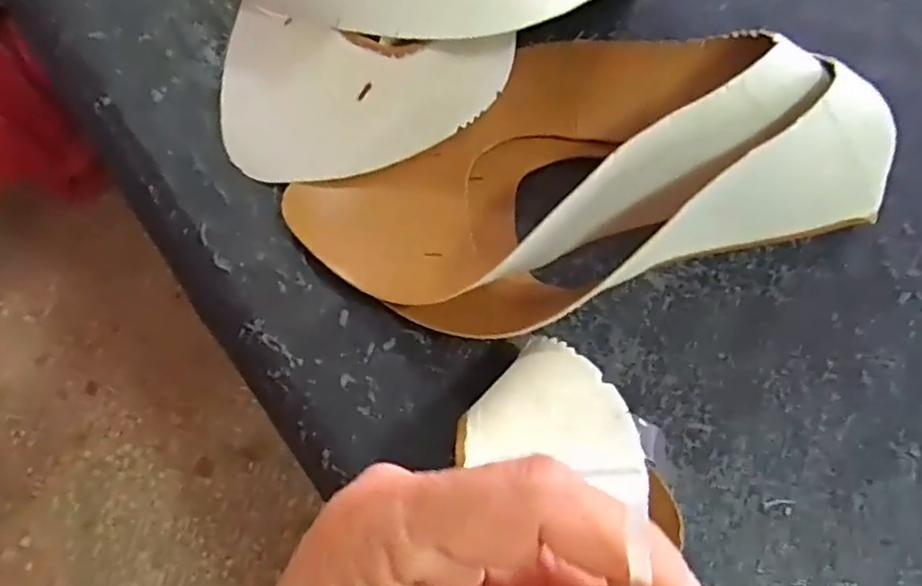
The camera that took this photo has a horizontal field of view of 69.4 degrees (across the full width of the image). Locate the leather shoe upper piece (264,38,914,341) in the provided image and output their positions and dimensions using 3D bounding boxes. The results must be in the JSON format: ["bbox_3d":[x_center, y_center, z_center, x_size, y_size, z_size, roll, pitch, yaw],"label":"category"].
[{"bbox_3d":[0.051,-0.071,0.319,0.261,0.068,0.150,-19,69,-7],"label":"leather shoe upper piece"}]

